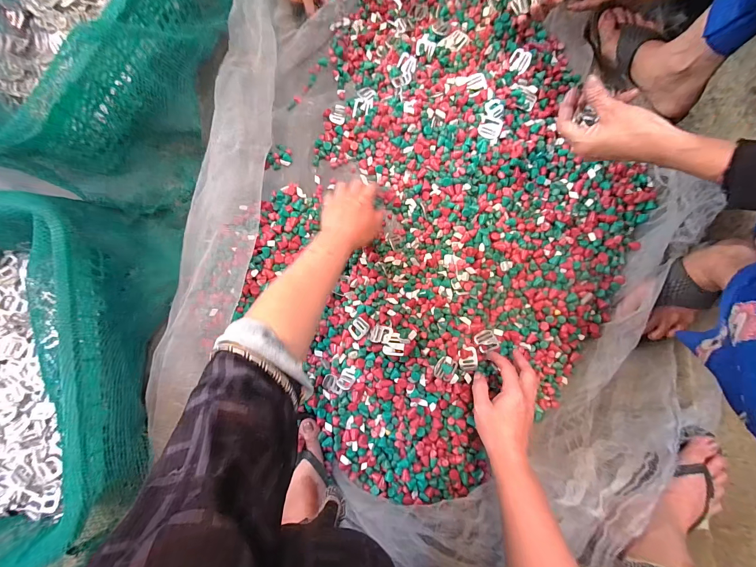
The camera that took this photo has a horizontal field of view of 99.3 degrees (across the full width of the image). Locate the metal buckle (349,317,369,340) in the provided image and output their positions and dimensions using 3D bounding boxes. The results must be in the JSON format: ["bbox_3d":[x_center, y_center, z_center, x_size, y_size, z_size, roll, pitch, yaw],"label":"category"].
[{"bbox_3d":[-0.029,0.067,0.477,0.025,0.007,0.030,41,87,5],"label":"metal buckle"}]

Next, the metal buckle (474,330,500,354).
[{"bbox_3d":[0.165,0.088,0.488,0.032,0.009,0.033,-23,68,-5],"label":"metal buckle"}]

